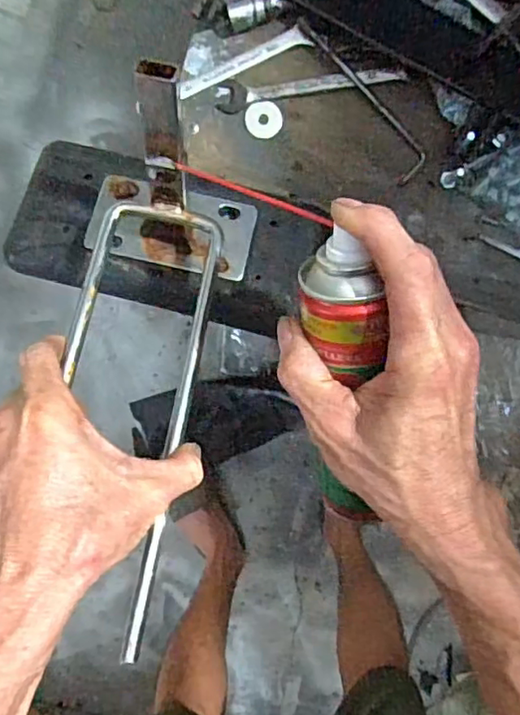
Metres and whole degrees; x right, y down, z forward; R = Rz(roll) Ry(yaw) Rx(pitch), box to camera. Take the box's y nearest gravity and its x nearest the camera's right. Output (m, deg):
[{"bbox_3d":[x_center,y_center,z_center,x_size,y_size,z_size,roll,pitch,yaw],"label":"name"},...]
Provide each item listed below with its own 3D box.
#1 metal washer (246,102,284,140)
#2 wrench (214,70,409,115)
[{"bbox_3d":[0.004,-0.194,0.485,0.030,0.004,0.028,-2,110,-8],"label":"metal washer"},{"bbox_3d":[0.041,-0.218,0.477,0.152,0.014,0.023,-7,96,-1],"label":"wrench"}]

